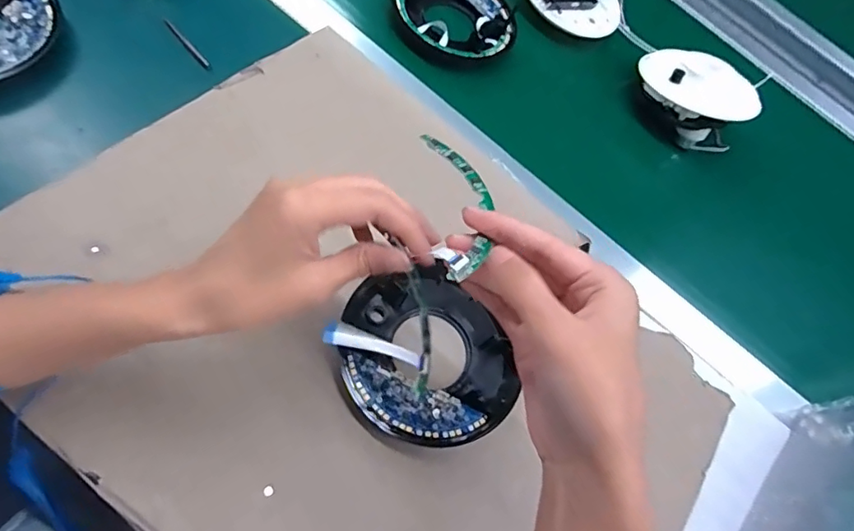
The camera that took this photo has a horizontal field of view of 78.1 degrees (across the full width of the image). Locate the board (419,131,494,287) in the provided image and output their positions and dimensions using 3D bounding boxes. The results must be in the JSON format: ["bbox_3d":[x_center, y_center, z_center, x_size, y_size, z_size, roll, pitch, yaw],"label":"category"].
[{"bbox_3d":[0.017,-0.031,0.263,0.034,0.010,0.096,1,50,-3],"label":"board"}]

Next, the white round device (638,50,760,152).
[{"bbox_3d":[0.277,-0.177,0.546,0.110,0.064,0.087,8,59,2],"label":"white round device"}]

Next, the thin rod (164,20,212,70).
[{"bbox_3d":[-0.198,-0.183,0.433,0.006,0.008,0.062,-37,68,-22],"label":"thin rod"}]

